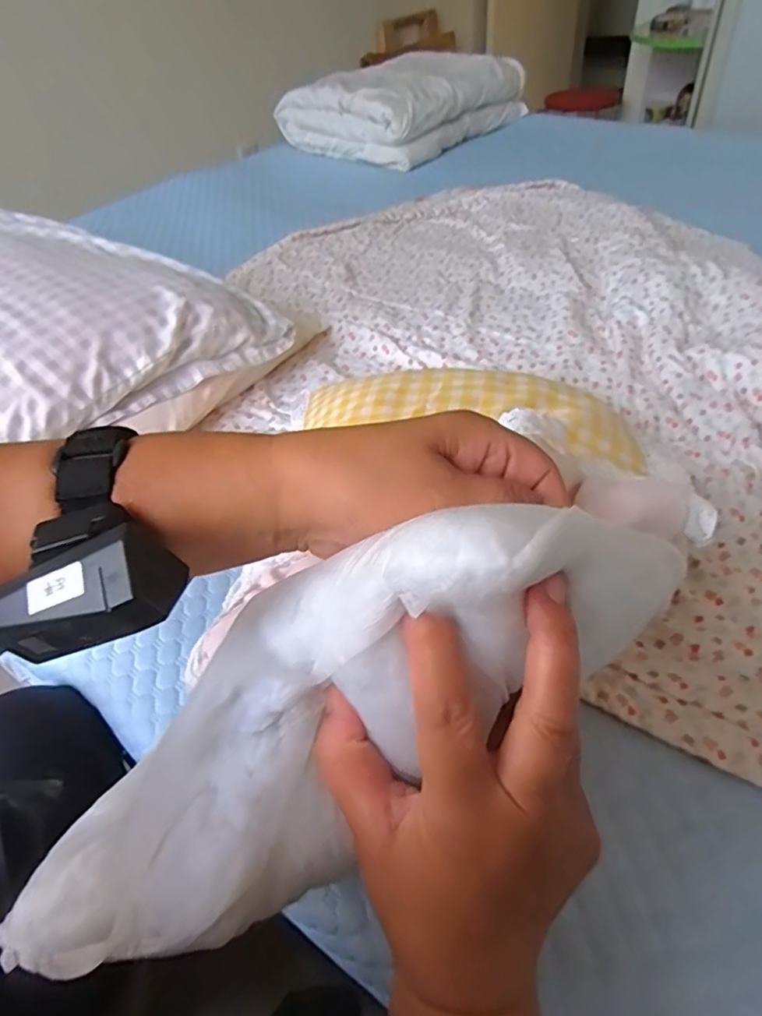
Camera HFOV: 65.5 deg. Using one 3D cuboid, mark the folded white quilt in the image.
[{"bbox_3d":[0.067,-1.029,1.497,0.387,0.135,0.539,30,56,32],"label":"folded white quilt"}]

